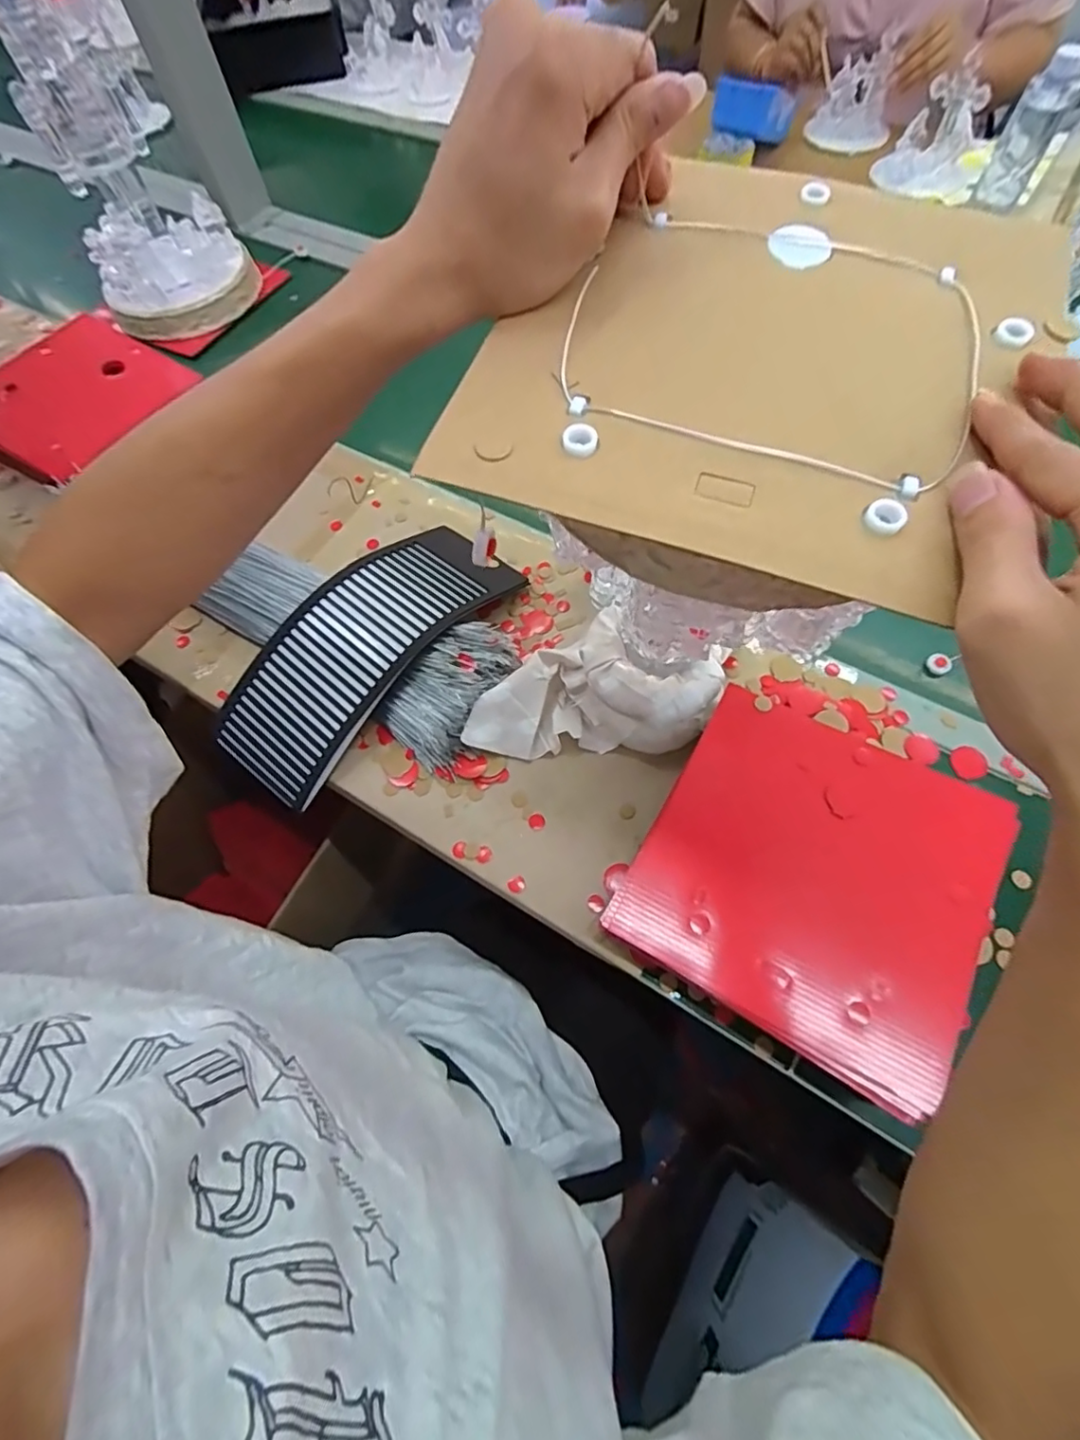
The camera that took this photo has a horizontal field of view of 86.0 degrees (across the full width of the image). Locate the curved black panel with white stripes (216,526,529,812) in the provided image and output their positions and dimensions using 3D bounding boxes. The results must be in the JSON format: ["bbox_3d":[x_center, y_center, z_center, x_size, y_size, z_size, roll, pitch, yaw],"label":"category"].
[{"bbox_3d":[-0.167,-0.064,0.549,0.128,0.066,0.296,37,73,18],"label":"curved black panel with white stripes"}]

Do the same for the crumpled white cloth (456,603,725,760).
[{"bbox_3d":[0.043,-0.023,0.510,0.212,0.062,0.103,-5,65,15],"label":"crumpled white cloth"}]

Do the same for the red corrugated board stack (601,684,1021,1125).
[{"bbox_3d":[0.196,0.110,0.422,0.221,0.028,0.221,27,76,21],"label":"red corrugated board stack"}]

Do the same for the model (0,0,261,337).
[{"bbox_3d":[-0.545,-0.720,0.742,0.193,0.329,0.212,-25,67,-8],"label":"model"}]

